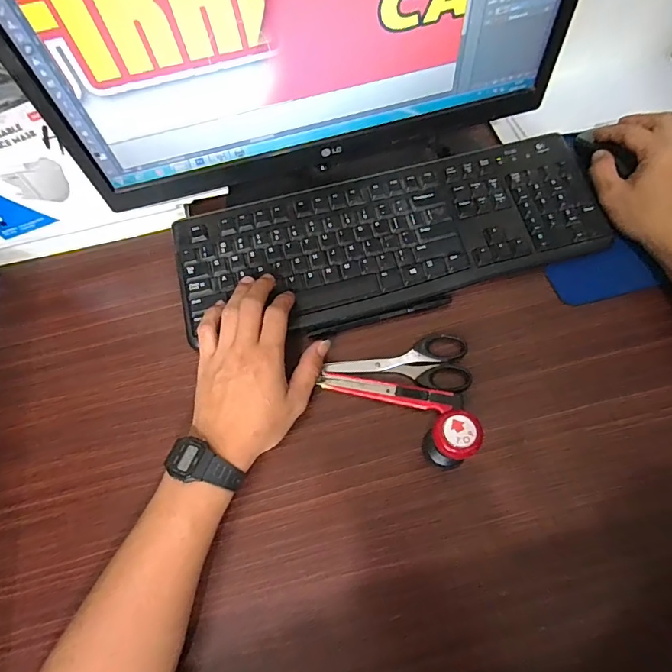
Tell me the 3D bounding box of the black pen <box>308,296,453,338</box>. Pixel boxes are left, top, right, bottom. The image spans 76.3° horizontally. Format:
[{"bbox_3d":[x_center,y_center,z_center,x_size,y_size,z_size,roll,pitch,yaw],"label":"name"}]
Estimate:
[{"bbox_3d":[0.045,-0.019,0.427,0.146,0.006,0.008,-15,73,-3],"label":"black pen"}]

